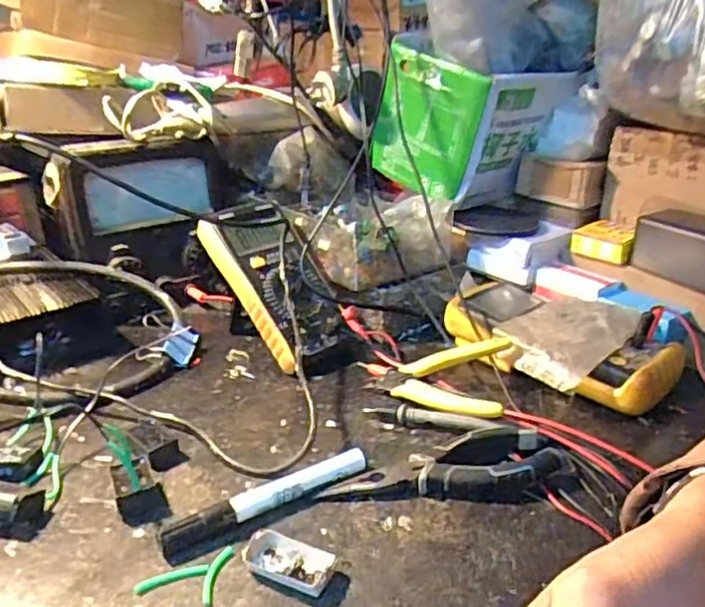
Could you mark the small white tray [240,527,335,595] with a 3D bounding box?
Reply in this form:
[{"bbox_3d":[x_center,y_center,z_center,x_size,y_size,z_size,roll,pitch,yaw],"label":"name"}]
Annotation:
[{"bbox_3d":[-0.035,0.143,0.349,0.051,0.011,0.025,10,24,22],"label":"small white tray"}]

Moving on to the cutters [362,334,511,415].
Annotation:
[{"bbox_3d":[0.065,0.063,0.508,0.114,0.013,0.081,-9,33,22],"label":"cutters"}]

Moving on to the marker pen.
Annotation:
[{"bbox_3d":[-0.052,0.121,0.394,0.138,0.017,0.017,-14,26,-31],"label":"marker pen"}]

